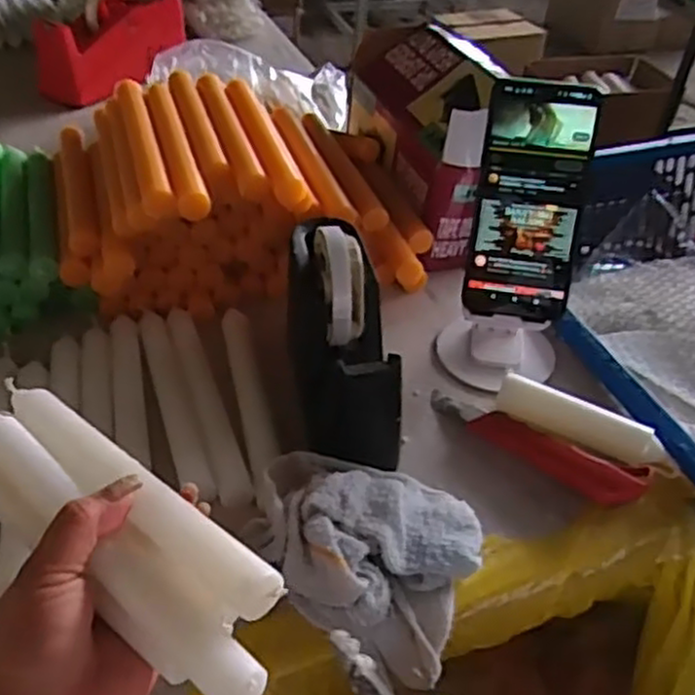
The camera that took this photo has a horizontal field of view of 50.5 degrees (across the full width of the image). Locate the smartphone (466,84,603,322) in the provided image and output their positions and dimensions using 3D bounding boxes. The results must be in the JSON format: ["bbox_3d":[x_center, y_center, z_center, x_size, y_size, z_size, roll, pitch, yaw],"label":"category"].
[{"bbox_3d":[0.128,-0.100,0.519,0.074,0.162,0.009,7,15,5],"label":"smartphone"}]

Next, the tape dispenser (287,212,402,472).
[{"bbox_3d":[-0.007,-0.014,0.512,0.062,0.123,0.168,-6,42,-10],"label":"tape dispenser"}]

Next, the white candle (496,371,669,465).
[{"bbox_3d":[0.164,0.054,0.523,0.116,0.023,0.028,21,44,20],"label":"white candle"}]

